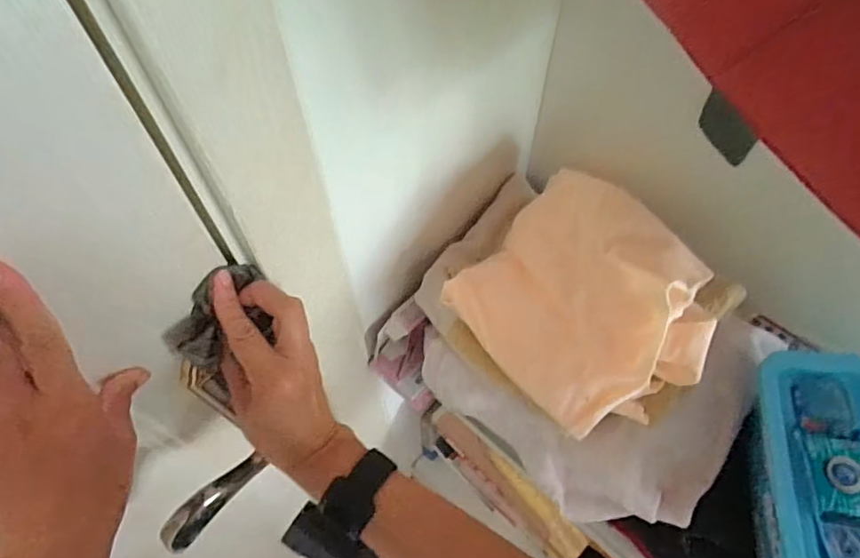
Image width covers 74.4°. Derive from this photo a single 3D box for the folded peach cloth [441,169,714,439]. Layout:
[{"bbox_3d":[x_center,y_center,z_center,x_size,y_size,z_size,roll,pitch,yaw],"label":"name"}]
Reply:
[{"bbox_3d":[0.126,0.012,0.488,0.171,0.085,0.219,-31,64,-16],"label":"folded peach cloth"}]

